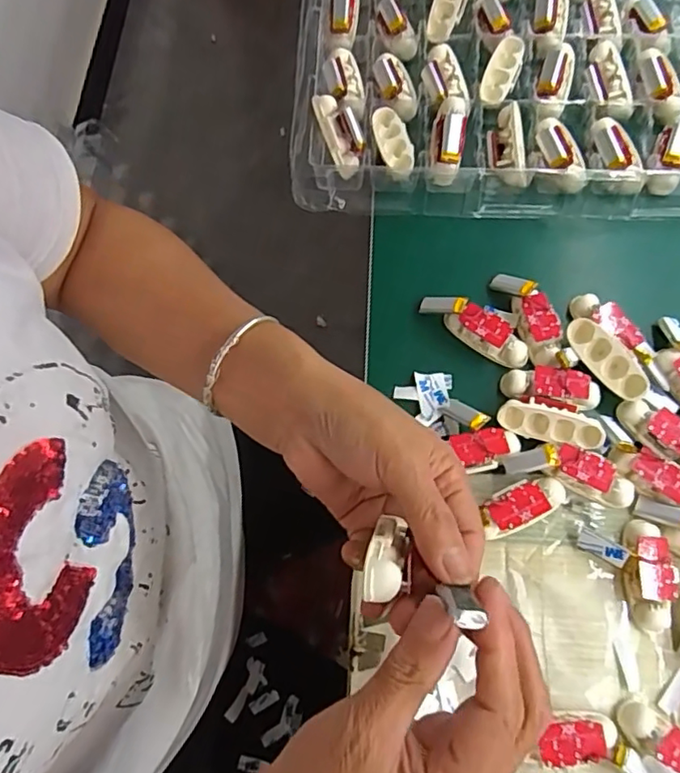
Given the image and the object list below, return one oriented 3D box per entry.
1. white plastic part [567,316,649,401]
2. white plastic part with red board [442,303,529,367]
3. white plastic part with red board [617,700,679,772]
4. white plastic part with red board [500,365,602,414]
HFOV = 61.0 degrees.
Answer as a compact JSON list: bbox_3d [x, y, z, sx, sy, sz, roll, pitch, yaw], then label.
[{"bbox_3d":[0.180,-0.019,0.390,0.026,0.009,0.064,-42,69,21],"label":"white plastic part"},{"bbox_3d":[0.105,-0.037,0.410,0.062,0.024,0.021,41,76,15],"label":"white plastic part with red board"},{"bbox_3d":[0.180,0.199,0.316,0.057,0.017,0.023,38,75,26],"label":"white plastic part with red board"},{"bbox_3d":[0.144,0.003,0.392,0.064,0.017,0.028,12,70,6],"label":"white plastic part with red board"}]

